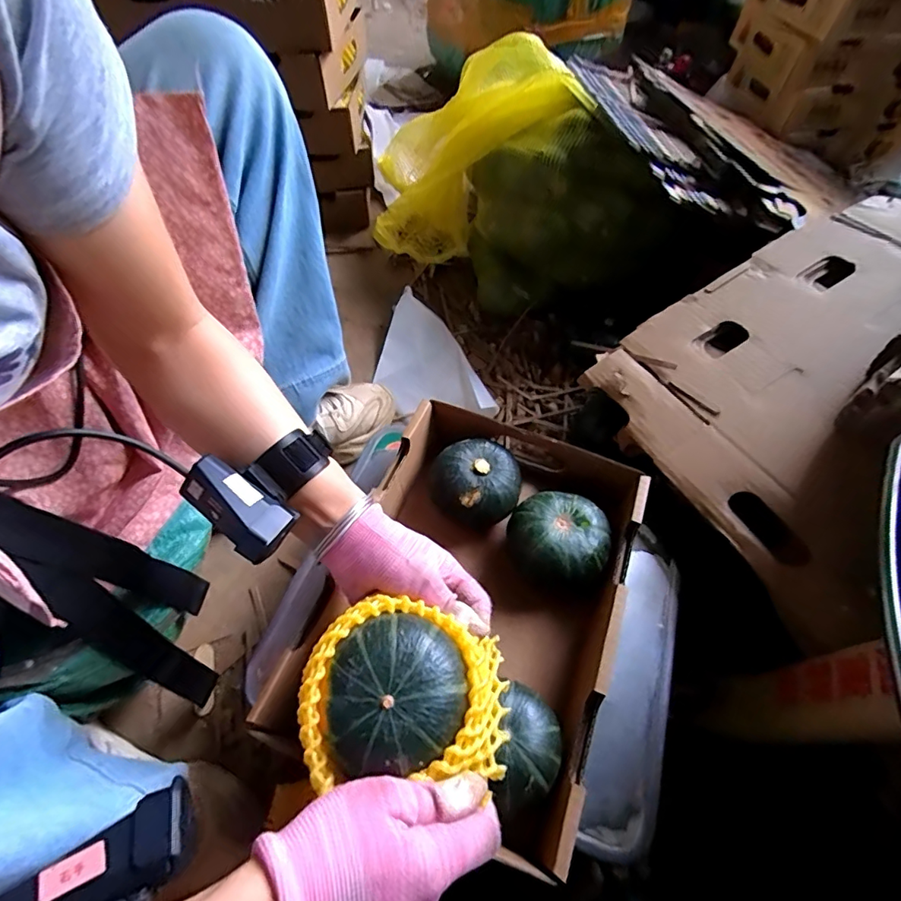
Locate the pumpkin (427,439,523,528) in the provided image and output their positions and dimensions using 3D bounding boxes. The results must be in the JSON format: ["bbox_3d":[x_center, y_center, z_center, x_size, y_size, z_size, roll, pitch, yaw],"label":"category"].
[{"bbox_3d":[0.026,0.032,0.464,0.077,0.057,0.074,0,58,0],"label":"pumpkin"}]

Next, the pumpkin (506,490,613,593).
[{"bbox_3d":[0.097,0.080,0.440,0.085,0.055,0.075,34,65,20],"label":"pumpkin"}]

